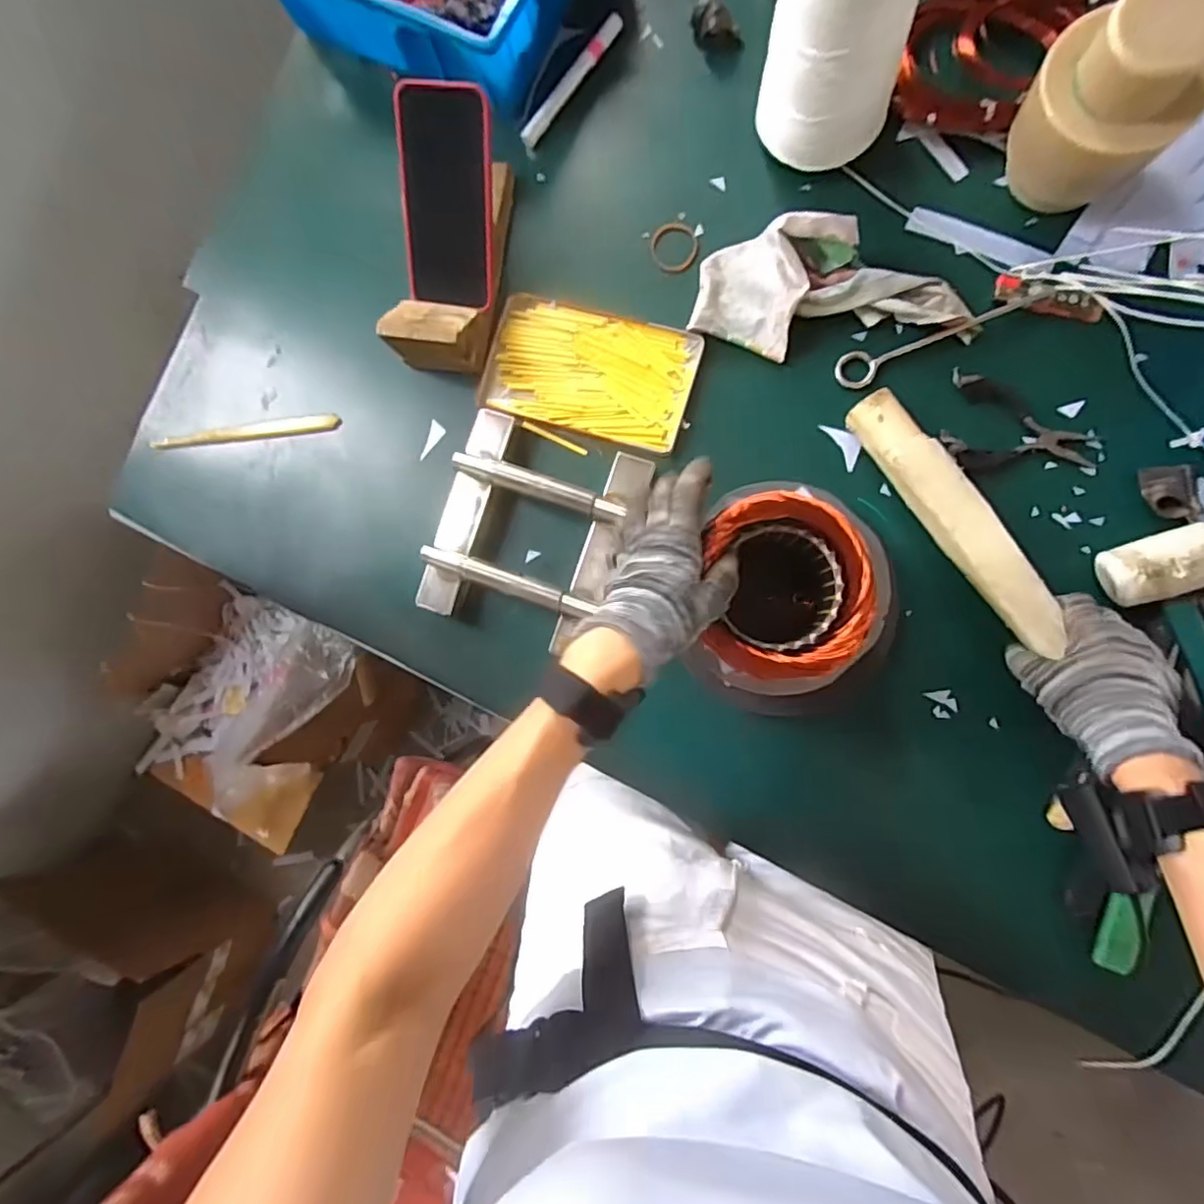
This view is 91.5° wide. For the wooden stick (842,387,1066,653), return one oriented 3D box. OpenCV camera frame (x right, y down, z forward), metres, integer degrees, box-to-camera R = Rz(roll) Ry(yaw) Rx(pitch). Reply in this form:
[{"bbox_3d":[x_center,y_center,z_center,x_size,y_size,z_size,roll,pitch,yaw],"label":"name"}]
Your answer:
[{"bbox_3d":[0.286,-0.073,0.474,0.044,0.019,0.238,-31,74,7],"label":"wooden stick"}]

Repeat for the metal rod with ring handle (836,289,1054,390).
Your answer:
[{"bbox_3d":[0.294,-0.234,0.512,0.176,0.014,0.031,-21,85,8],"label":"metal rod with ring handle"}]

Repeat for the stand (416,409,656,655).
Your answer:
[{"bbox_3d":[-0.067,-0.064,0.547,0.176,0.043,0.195,19,91,10],"label":"stand"}]

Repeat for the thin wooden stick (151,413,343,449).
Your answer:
[{"bbox_3d":[-0.377,-0.179,0.620,0.207,0.010,0.019,-5,87,9],"label":"thin wooden stick"}]

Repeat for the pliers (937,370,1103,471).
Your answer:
[{"bbox_3d":[0.360,-0.149,0.505,0.119,0.009,0.080,12,90,10],"label":"pliers"}]

